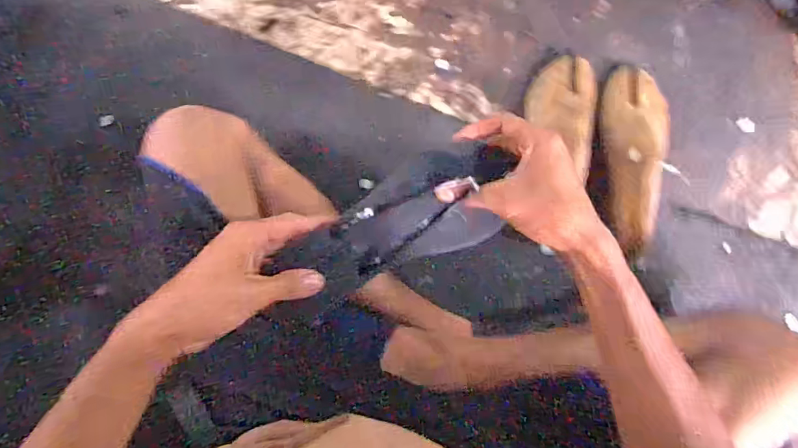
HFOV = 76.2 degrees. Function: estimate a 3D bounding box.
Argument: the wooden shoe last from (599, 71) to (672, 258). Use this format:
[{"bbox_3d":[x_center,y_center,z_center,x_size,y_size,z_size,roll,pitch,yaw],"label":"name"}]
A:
[{"bbox_3d":[0.290,-0.086,0.613,0.076,0.050,0.232,7,76,-4],"label":"wooden shoe last"}]

